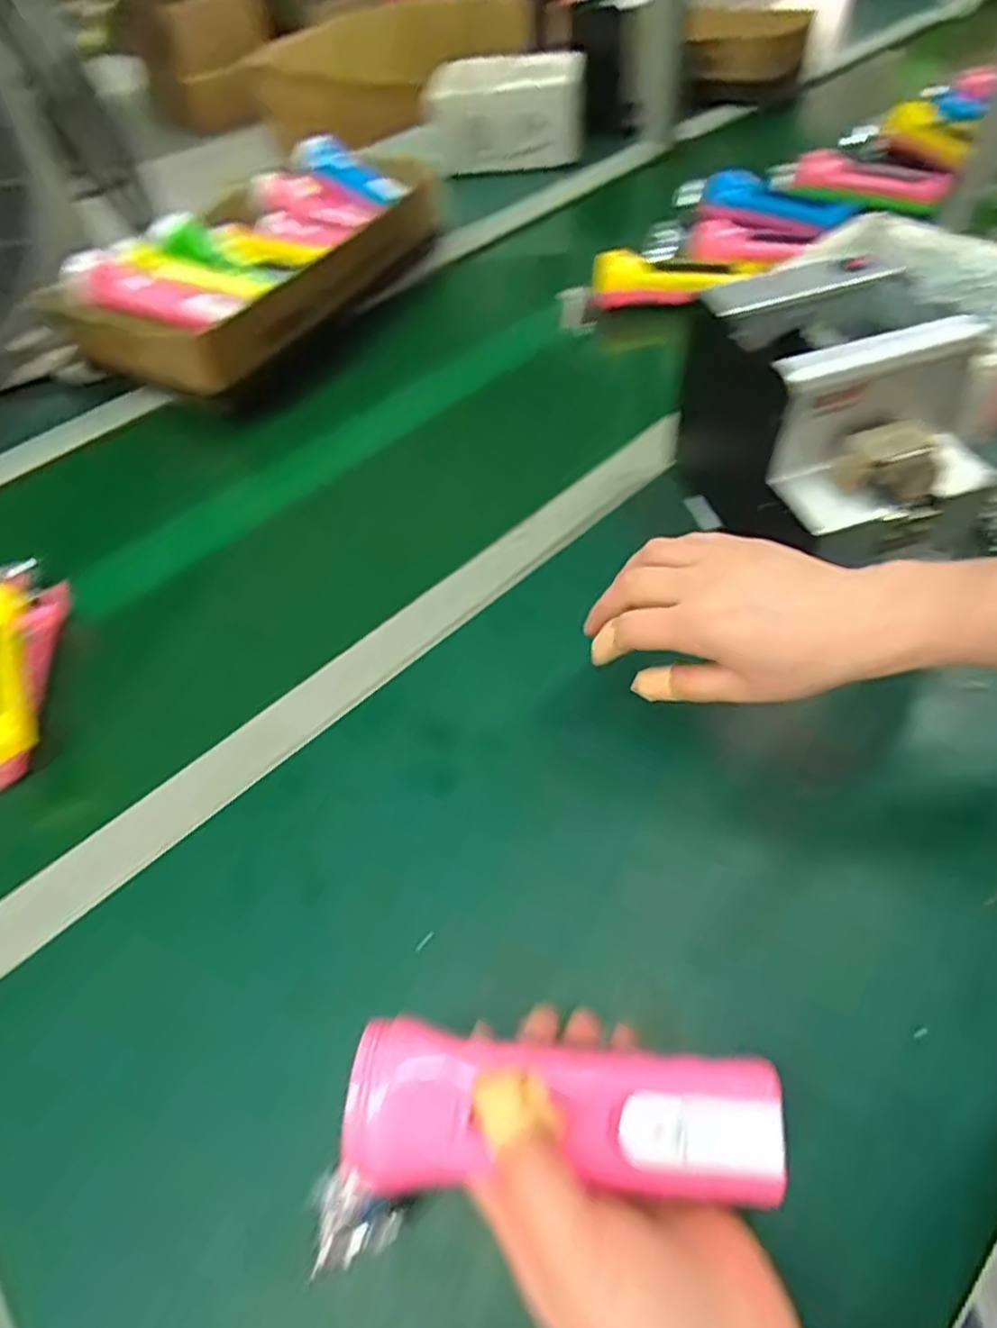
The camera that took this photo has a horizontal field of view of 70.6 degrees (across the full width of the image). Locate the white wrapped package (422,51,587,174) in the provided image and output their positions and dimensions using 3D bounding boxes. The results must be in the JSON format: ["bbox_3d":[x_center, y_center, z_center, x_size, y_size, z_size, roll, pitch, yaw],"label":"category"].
[{"bbox_3d":[0.007,-0.737,0.959,0.254,0.122,0.096,27,60,34],"label":"white wrapped package"}]

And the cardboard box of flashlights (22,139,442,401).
[{"bbox_3d":[-0.259,-0.438,0.747,0.215,0.086,0.391,20,57,20],"label":"cardboard box of flashlights"}]

